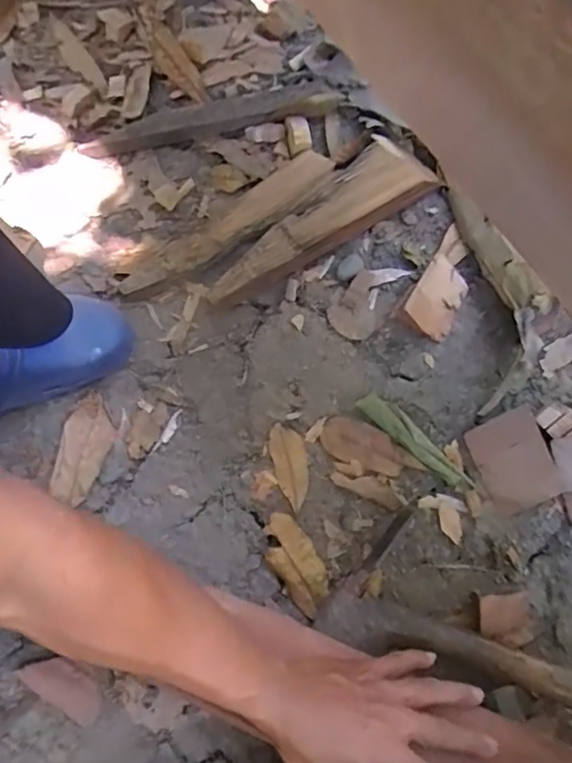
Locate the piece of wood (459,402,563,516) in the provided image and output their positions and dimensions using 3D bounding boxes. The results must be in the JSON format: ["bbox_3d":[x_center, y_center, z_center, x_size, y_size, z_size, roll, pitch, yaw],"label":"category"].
[{"bbox_3d":[0.243,0.085,0.599,0.074,0.011,0.098,-28,73,25],"label":"piece of wood"}]

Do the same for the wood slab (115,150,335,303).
[{"bbox_3d":[-0.071,-0.197,0.700,0.311,0.024,0.068,-34,73,-14],"label":"wood slab"}]

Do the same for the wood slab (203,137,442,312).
[{"bbox_3d":[0.036,-0.199,0.703,0.331,0.049,0.090,-31,73,-14],"label":"wood slab"}]

